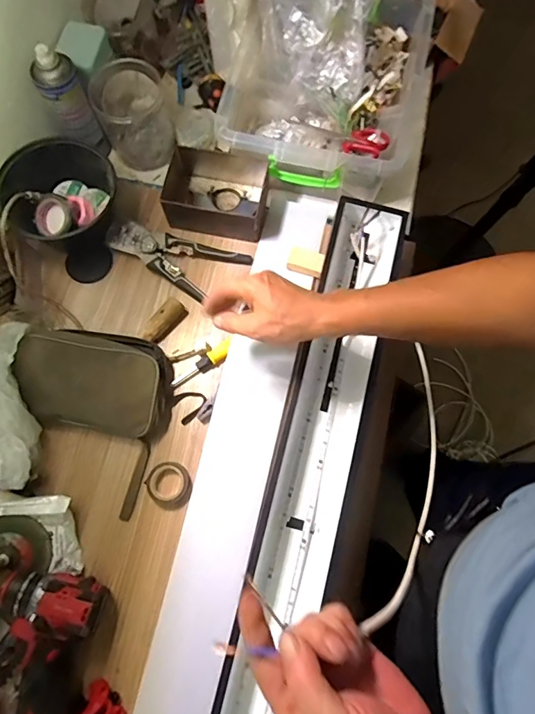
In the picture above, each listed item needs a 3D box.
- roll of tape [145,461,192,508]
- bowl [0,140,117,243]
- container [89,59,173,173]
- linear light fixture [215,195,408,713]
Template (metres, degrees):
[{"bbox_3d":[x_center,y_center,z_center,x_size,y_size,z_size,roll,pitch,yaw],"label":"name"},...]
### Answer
[{"bbox_3d":[-0.132,0.173,0.586,0.061,0.016,0.054,32,78,7],"label":"roll of tape"},{"bbox_3d":[-0.312,-0.242,0.649,0.151,0.079,0.164,0,76,0],"label":"bowl"},{"bbox_3d":[-0.218,-0.397,0.711,0.108,0.112,0.117,0,76,0],"label":"container"},{"bbox_3d":[0.013,0.349,0.512,0.111,0.061,1.189,14,77,4],"label":"linear light fixture"}]

